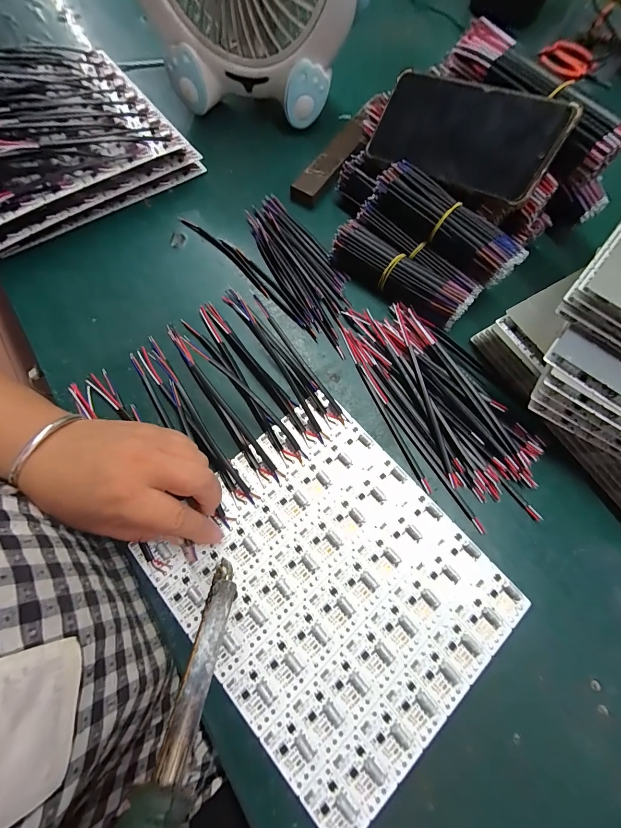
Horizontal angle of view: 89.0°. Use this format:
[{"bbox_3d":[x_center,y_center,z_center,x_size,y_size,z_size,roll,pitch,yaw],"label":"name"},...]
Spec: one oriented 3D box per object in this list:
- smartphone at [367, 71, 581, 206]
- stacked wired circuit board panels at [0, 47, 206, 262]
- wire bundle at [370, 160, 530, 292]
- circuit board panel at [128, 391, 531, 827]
[{"bbox_3d":[0.135,-0.253,0.286,0.161,0.009,0.073,35,117,21],"label":"smartphone"},{"bbox_3d":[-0.331,-0.287,0.330,0.344,0.081,0.229,-38,76,-13],"label":"stacked wired circuit board panels"},{"bbox_3d":[0.128,-0.177,0.303,0.045,0.047,0.147,-43,77,-14],"label":"wire bundle"},{"bbox_3d":[0.016,0.126,0.242,0.199,0.007,0.229,-40,77,-13],"label":"circuit board panel"}]

